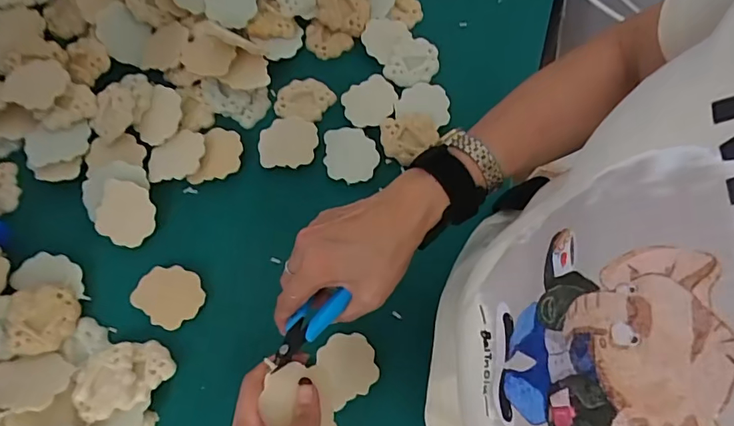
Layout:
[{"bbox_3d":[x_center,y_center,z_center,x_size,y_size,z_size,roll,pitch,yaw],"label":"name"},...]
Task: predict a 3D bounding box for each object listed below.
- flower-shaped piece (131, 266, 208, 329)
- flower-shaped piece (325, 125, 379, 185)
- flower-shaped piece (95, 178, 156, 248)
[{"bbox_3d":[-0.191,0.079,0.477,0.060,0.009,0.057,0,71,-1],"label":"flower-shaped piece"},{"bbox_3d":[-0.016,-0.064,0.529,0.056,0.007,0.063,-7,72,-4],"label":"flower-shaped piece"},{"bbox_3d":[-0.244,0.000,0.495,0.056,0.004,0.061,0,93,-3],"label":"flower-shaped piece"}]

